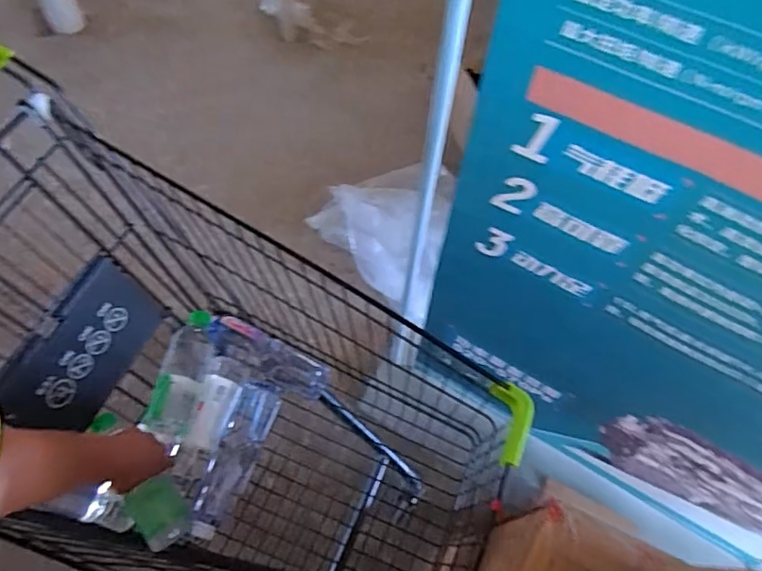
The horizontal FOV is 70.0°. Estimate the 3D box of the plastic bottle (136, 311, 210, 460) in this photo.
[{"bbox_3d":[-0.311,0.136,0.855,0.066,0.064,0.203,1,50,-2],"label":"plastic bottle"}]

